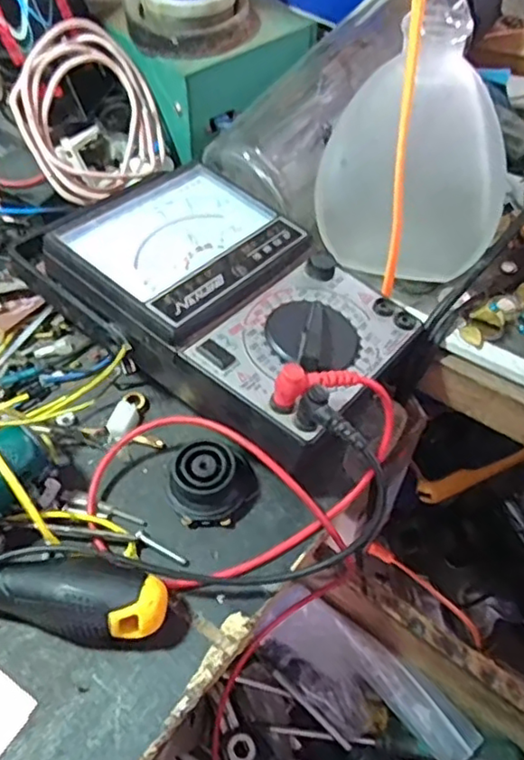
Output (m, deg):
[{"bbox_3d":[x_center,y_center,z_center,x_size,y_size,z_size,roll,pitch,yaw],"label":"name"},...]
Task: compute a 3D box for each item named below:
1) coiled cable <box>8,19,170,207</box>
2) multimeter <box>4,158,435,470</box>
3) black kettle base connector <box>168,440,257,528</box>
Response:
[{"bbox_3d":[-0.104,-0.162,0.382,0.084,0.094,0.018,-34,21,-24],"label":"coiled cable"},{"bbox_3d":[-0.013,-0.040,0.322,0.172,0.054,0.129,39,54,15],"label":"multimeter"},{"bbox_3d":[-0.023,0.048,0.292,0.038,0.020,0.034,2,53,1],"label":"black kettle base connector"}]

